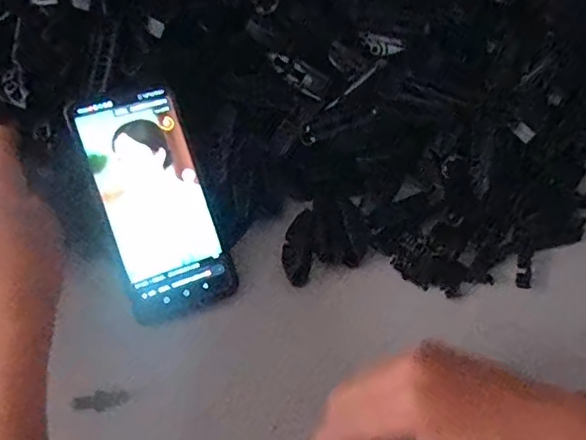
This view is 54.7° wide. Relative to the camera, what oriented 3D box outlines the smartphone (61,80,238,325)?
[{"bbox_3d":[-0.107,-0.015,0.426,0.079,0.014,0.172,-21,92,-20],"label":"smartphone"}]

